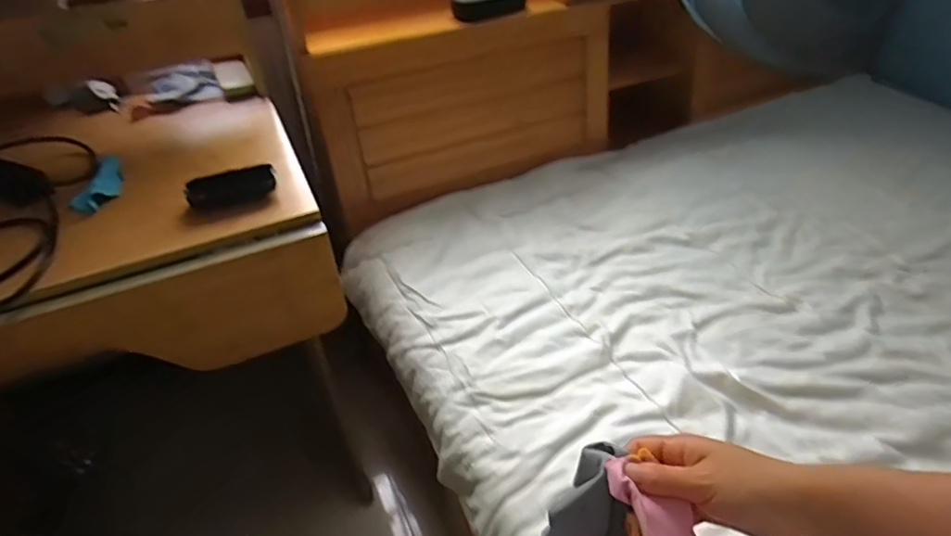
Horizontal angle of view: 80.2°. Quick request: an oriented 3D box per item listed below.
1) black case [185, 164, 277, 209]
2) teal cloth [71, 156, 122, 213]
[{"bbox_3d":[-0.318,-0.105,0.737,0.109,0.030,0.035,-15,43,-14],"label":"black case"},{"bbox_3d":[-0.506,-0.116,0.772,0.048,0.019,0.120,-2,41,0],"label":"teal cloth"}]

